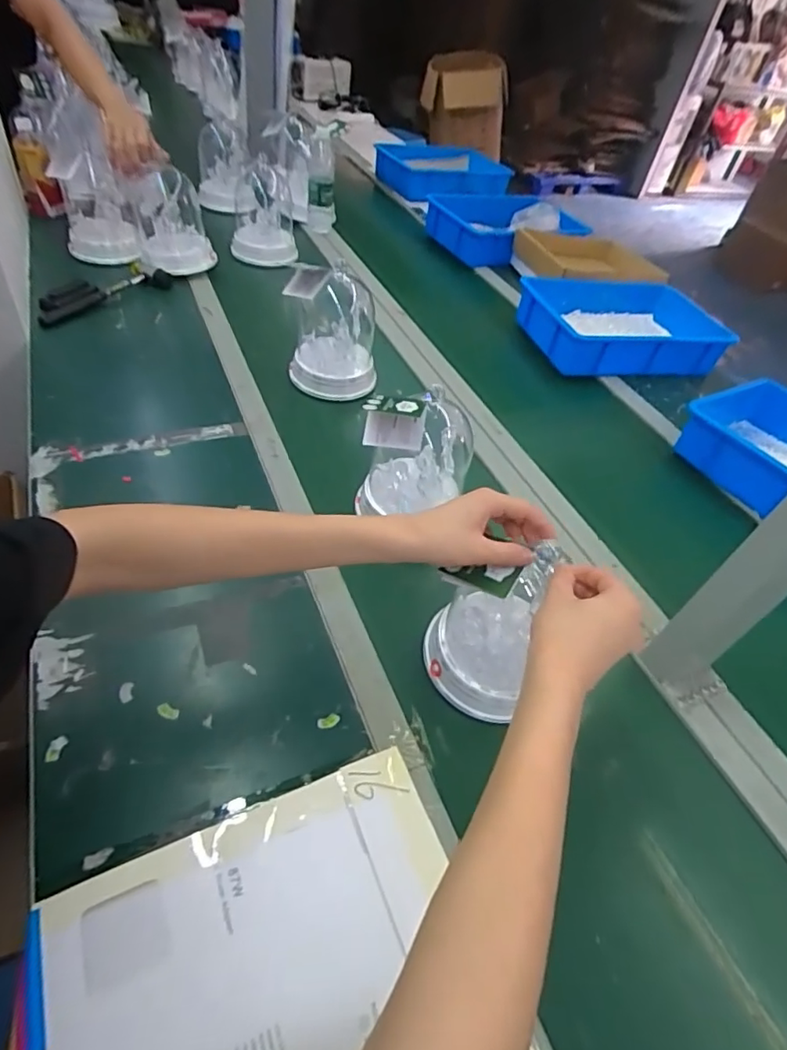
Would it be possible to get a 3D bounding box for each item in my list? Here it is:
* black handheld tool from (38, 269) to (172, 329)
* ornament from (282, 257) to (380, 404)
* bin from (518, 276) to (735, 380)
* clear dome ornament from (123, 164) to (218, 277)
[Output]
[{"bbox_3d":[-0.574,-0.458,1.085,0.082,0.030,0.278,37,51,22],"label":"black handheld tool"},{"bbox_3d":[-0.105,-0.345,0.959,0.145,0.207,0.179,4,47,-8],"label":"ornament"},{"bbox_3d":[0.505,-0.435,1.229,0.449,0.102,0.296,0,47,-12],"label":"bin"},{"bbox_3d":[-0.471,-0.646,1.149,0.135,0.192,0.158,-16,52,-25],"label":"clear dome ornament"}]

